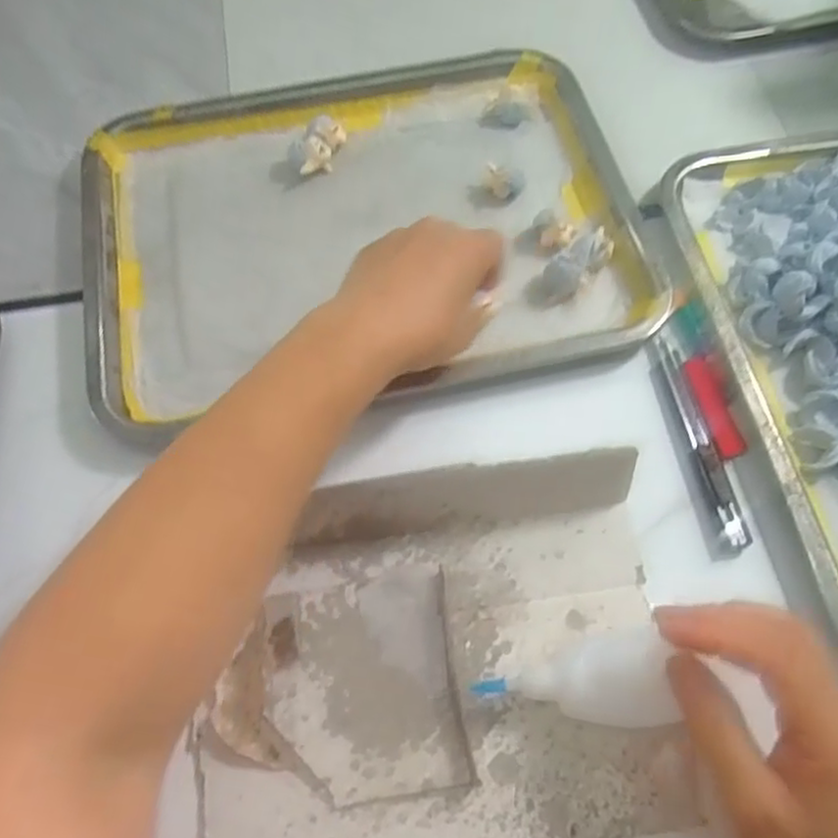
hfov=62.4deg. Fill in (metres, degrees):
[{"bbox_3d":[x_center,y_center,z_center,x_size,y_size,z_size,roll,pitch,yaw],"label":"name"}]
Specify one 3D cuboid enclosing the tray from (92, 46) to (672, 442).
[{"bbox_3d":[-0.041,-0.136,0.457,0.345,0.023,0.268,-13,66,-4],"label":"tray"}]

